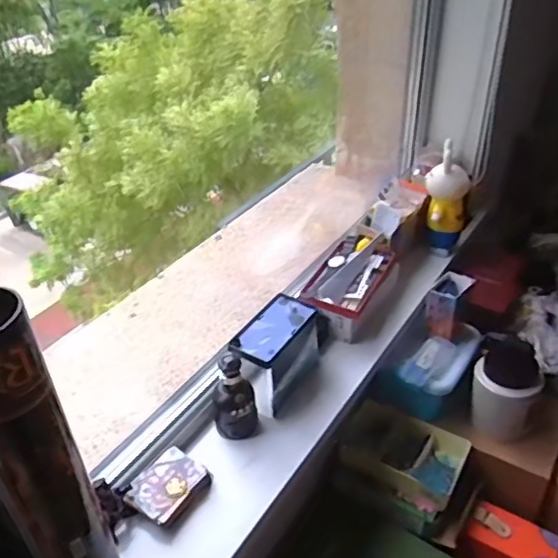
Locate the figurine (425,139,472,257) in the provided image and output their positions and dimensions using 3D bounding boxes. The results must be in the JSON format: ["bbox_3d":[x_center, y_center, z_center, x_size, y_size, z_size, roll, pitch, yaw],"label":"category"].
[{"bbox_3d":[0.322,-0.150,1.117,0.081,0.199,0.068,8,38,14],"label":"figurine"}]

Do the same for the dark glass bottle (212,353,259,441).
[{"bbox_3d":[-0.064,0.166,0.797,0.063,0.129,0.048,-7,37,-6],"label":"dark glass bottle"}]

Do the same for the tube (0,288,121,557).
[{"bbox_3d":[-0.209,0.179,0.522,0.065,0.377,0.058,-27,43,-30],"label":"tube"}]

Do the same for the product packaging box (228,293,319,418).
[{"bbox_3d":[-0.006,0.119,0.872,0.082,0.123,0.147,21,43,28],"label":"product packaging box"}]

